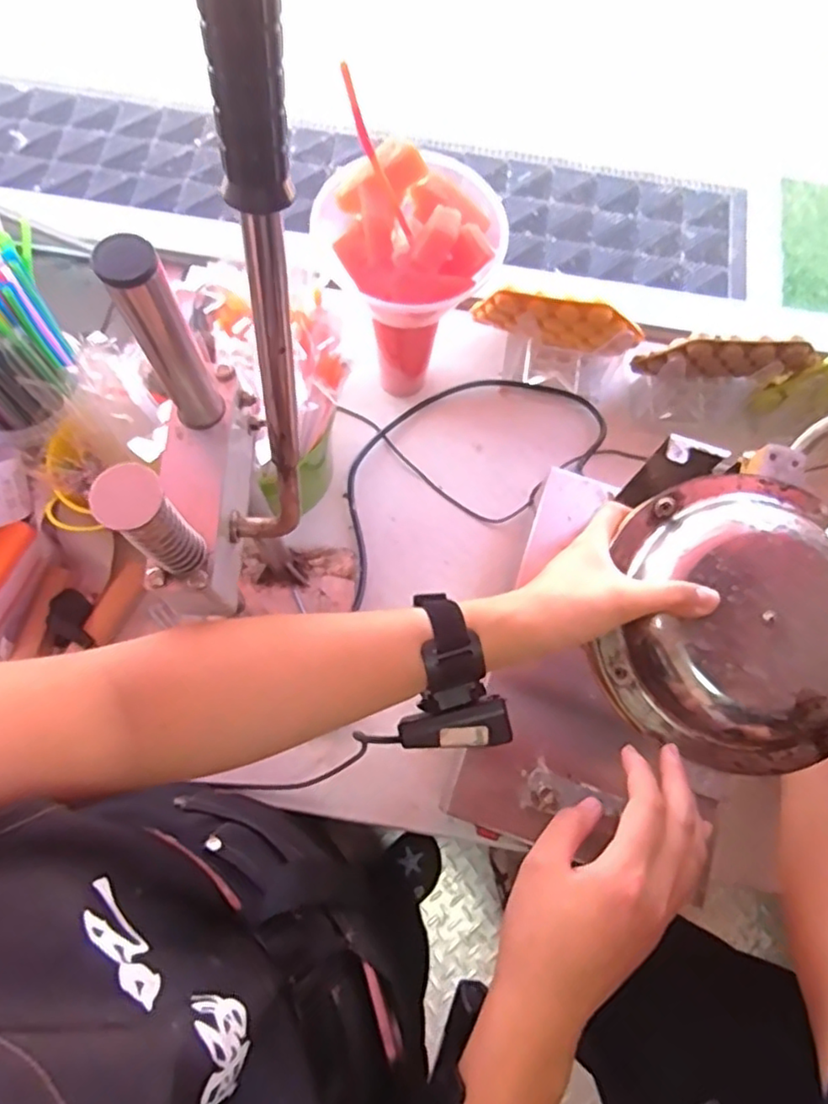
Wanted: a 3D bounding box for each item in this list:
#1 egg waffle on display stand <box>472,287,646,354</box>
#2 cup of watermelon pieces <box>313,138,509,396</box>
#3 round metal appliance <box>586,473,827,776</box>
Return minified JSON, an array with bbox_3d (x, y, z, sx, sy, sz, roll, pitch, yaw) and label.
[{"bbox_3d":[0.150,-0.238,0.676,0.170,0.087,0.027,14,72,3],"label":"egg waffle on display stand"},{"bbox_3d":[0.002,-0.232,0.645,0.127,0.263,0.102,-26,74,-10],"label":"cup of watermelon pieces"},{"bbox_3d":[0.208,0.043,0.422,0.172,0.062,0.184,-14,73,-6],"label":"round metal appliance"}]

